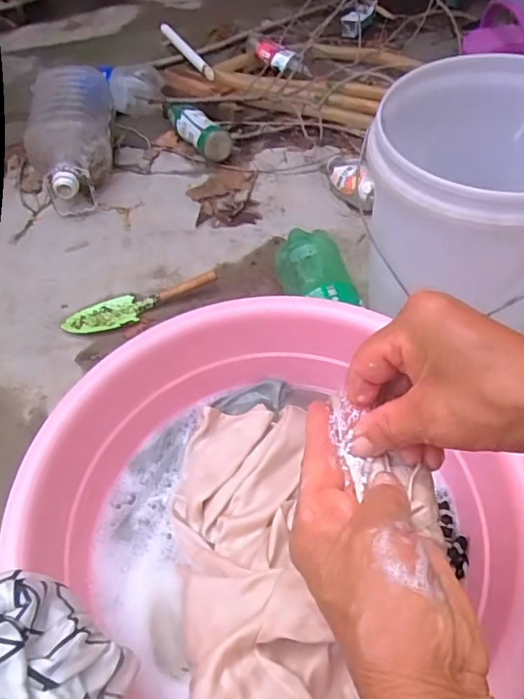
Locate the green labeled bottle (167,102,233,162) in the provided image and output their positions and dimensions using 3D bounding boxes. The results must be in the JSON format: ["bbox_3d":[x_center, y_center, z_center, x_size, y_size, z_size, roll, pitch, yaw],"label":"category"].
[{"bbox_3d":[-0.141,-0.471,1.180,0.067,0.071,0.204,-32,56,-18],"label":"green labeled bottle"}]

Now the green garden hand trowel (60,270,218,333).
[{"bbox_3d":[-0.204,-0.085,0.920,0.260,0.030,0.067,-19,55,-10],"label":"green garden hand trowel"}]

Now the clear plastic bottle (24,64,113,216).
[{"bbox_3d":[-0.378,-0.429,1.105,0.168,0.167,0.299,-13,54,-6],"label":"clear plastic bottle"}]

